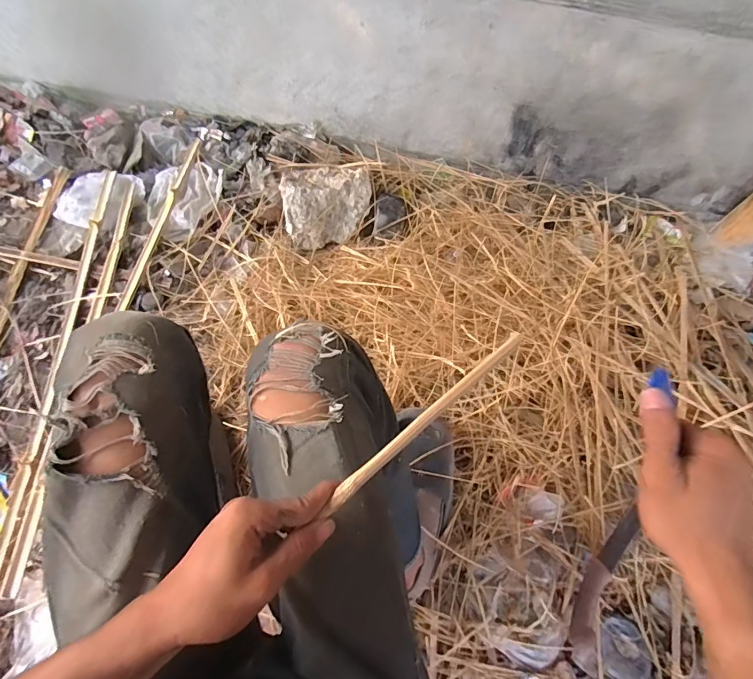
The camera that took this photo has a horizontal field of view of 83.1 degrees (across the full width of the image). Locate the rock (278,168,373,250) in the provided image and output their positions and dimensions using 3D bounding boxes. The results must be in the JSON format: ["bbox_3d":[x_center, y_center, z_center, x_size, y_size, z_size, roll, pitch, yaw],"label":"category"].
[{"bbox_3d":[-0.124,-0.336,1.042,0.211,0.084,0.209,3,63,-1],"label":"rock"}]

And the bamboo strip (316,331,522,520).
[{"bbox_3d":[0.040,0.066,0.353,0.218,0.007,0.012,-40,71,-9],"label":"bamboo strip"}]

